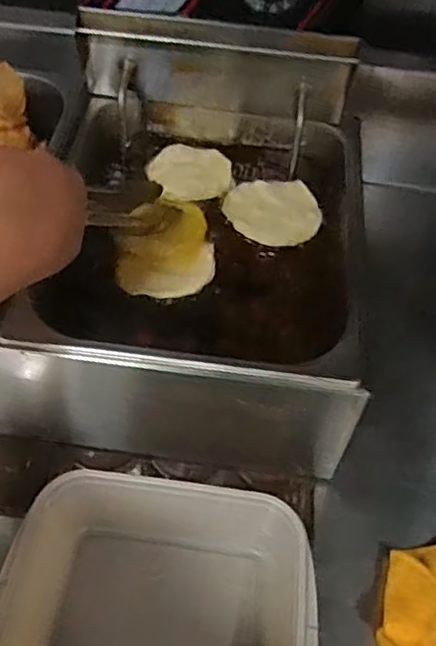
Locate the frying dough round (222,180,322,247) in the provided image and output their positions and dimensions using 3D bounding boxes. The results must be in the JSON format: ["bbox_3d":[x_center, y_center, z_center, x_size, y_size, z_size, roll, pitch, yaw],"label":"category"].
[{"bbox_3d":[0.051,-0.104,0.607,0.081,0.010,0.082,2,52,-3],"label":"frying dough round"}]

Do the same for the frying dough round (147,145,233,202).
[{"bbox_3d":[-0.025,-0.148,0.637,0.080,0.012,0.087,2,52,-3],"label":"frying dough round"}]

